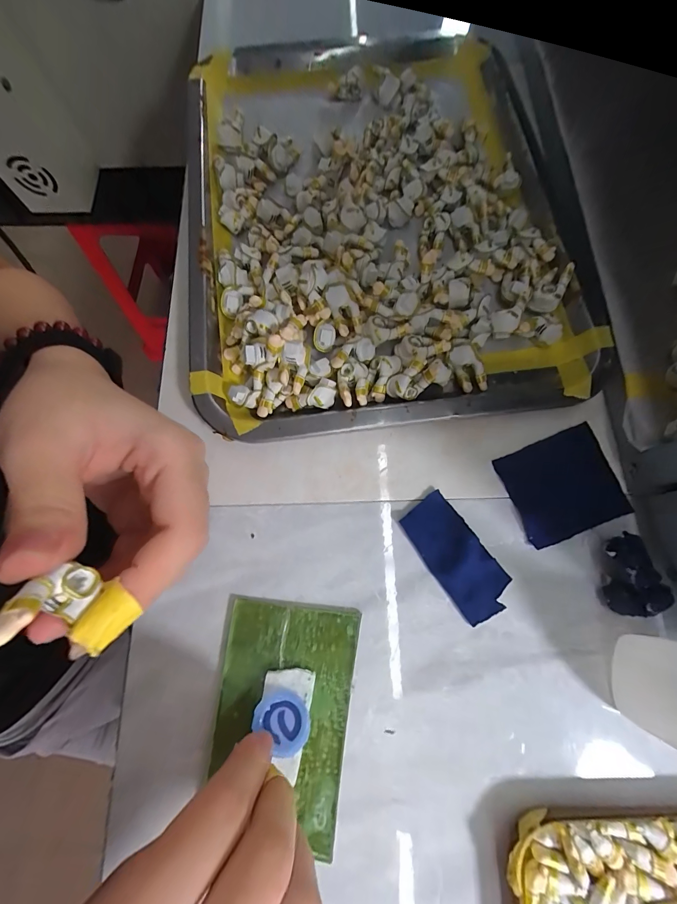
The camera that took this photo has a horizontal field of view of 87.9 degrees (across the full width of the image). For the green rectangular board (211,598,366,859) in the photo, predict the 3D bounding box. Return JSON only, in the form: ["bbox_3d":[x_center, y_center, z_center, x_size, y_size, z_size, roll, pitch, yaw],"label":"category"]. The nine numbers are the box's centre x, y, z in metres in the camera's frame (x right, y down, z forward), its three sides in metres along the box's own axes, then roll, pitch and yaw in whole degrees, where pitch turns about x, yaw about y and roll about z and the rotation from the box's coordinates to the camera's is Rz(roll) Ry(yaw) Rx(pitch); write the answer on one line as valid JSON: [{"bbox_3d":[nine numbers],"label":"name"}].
[{"bbox_3d":[-0.029,0.131,0.179,0.067,0.007,0.097,7,73,3],"label":"green rectangular board"}]

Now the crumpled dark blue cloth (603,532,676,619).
[{"bbox_3d":[0.158,0.066,0.188,0.023,0.022,0.040,3,73,2],"label":"crumpled dark blue cloth"}]

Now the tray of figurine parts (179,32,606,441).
[{"bbox_3d":[0.025,-0.181,0.260,0.263,0.036,0.342,-7,73,-1],"label":"tray of figurine parts"}]

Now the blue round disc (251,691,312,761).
[{"bbox_3d":[-0.027,0.132,0.170,0.023,0.009,0.028,-39,76,-10],"label":"blue round disc"}]

